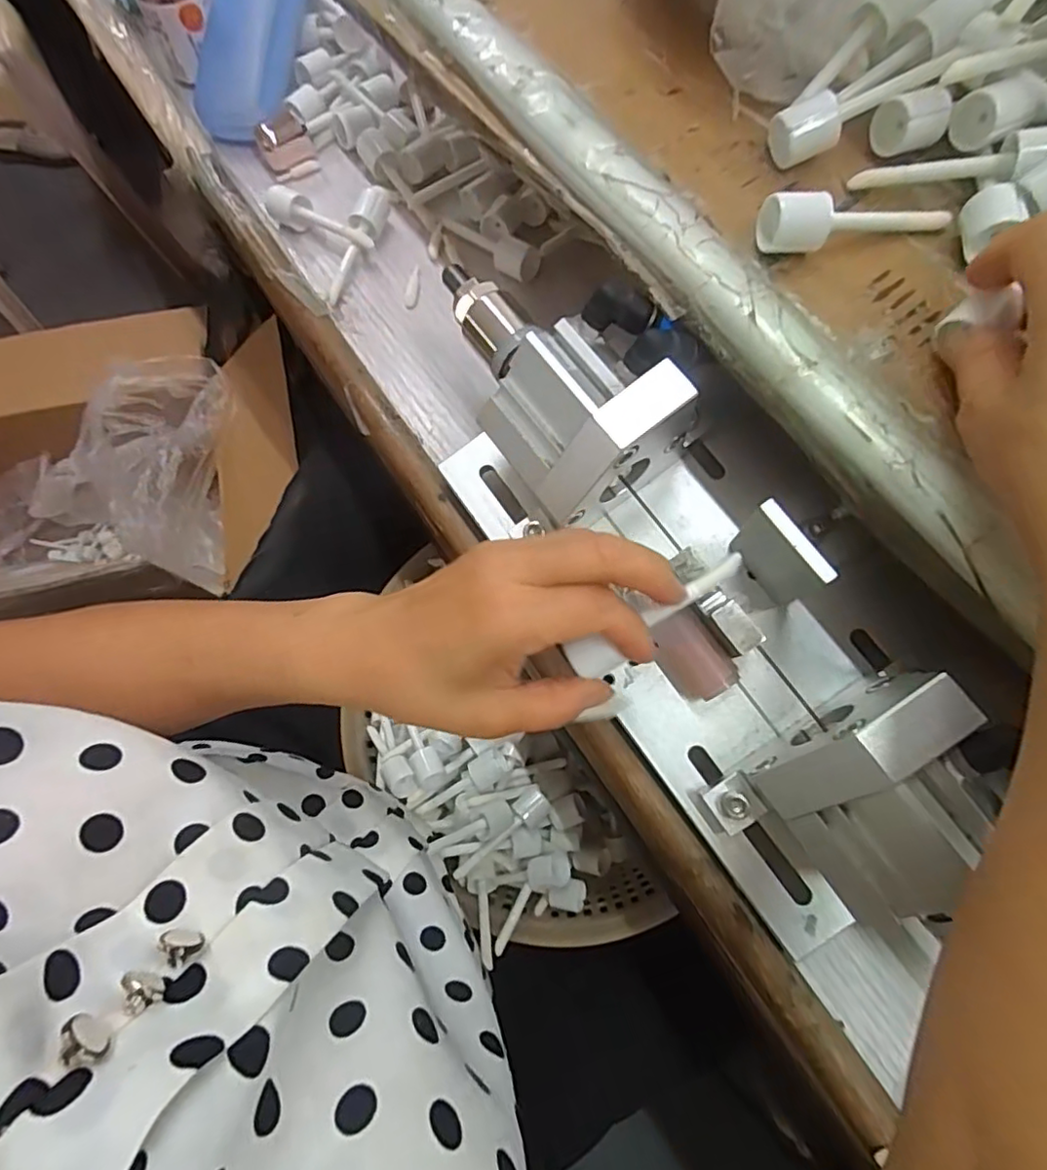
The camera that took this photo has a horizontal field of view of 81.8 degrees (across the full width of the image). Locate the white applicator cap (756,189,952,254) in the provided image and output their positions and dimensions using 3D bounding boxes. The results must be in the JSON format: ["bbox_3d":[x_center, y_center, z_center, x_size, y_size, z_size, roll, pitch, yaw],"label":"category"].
[{"bbox_3d":[0.132,-0.144,0.237,0.079,0.020,0.014,-5,73,0],"label":"white applicator cap"}]

